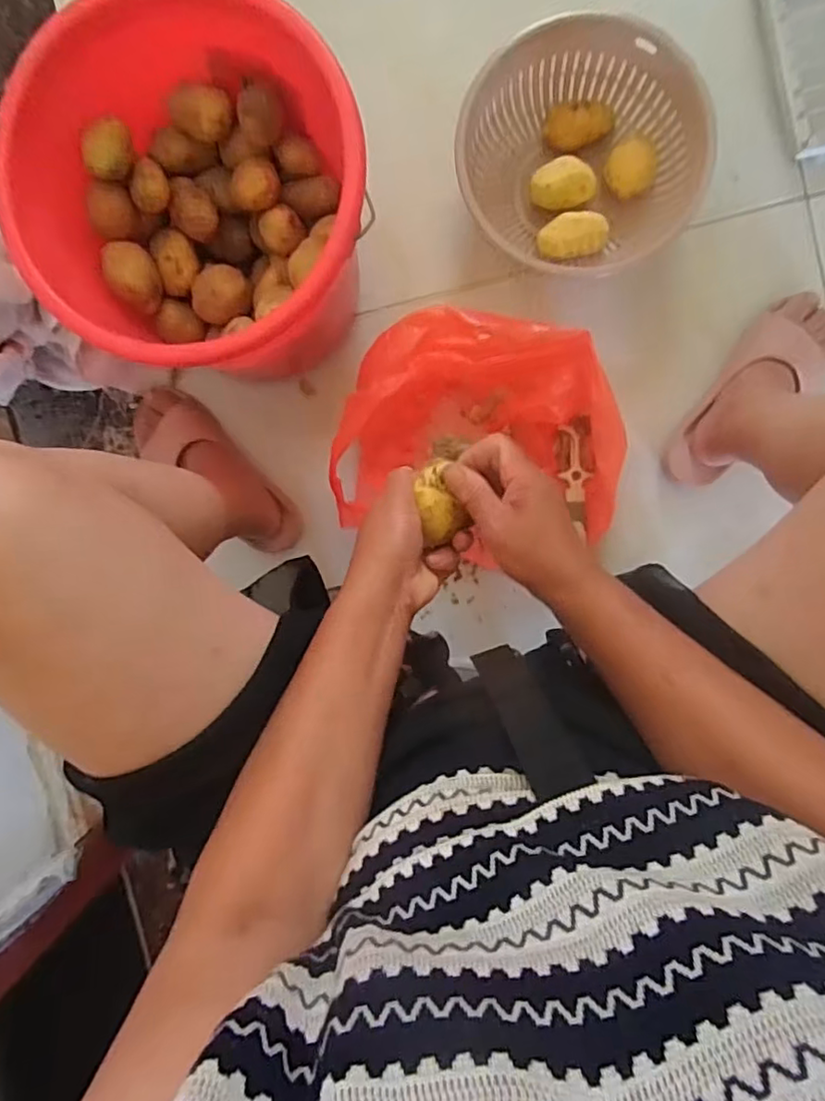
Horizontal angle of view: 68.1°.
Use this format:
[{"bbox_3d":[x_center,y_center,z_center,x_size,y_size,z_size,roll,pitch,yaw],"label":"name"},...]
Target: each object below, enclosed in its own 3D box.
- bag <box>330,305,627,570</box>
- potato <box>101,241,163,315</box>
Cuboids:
[{"bbox_3d":[0.083,-0.120,0.691,0.303,0.115,0.248,14,94,2],"label":"bag"},{"bbox_3d":[-0.268,-0.266,0.594,0.044,0.052,0.051,-43,91,4],"label":"potato"}]

